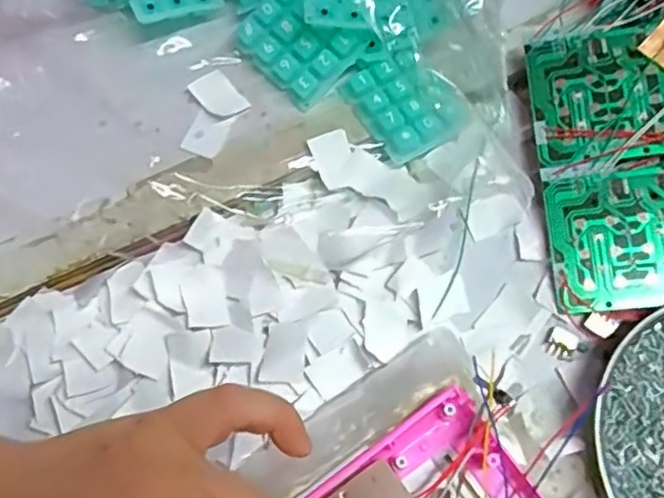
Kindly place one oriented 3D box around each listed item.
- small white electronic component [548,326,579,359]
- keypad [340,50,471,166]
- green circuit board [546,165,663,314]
[{"bbox_3d":[0.111,0.045,0.310,0.013,0.004,0.014,33,72,11],"label":"small white electronic component"},{"bbox_3d":[0.038,-0.078,0.336,0.046,0.012,0.058,-32,72,-12],"label":"keypad"},{"bbox_3d":[0.144,-0.005,0.314,0.070,0.004,0.067,-6,79,12],"label":"green circuit board"}]

